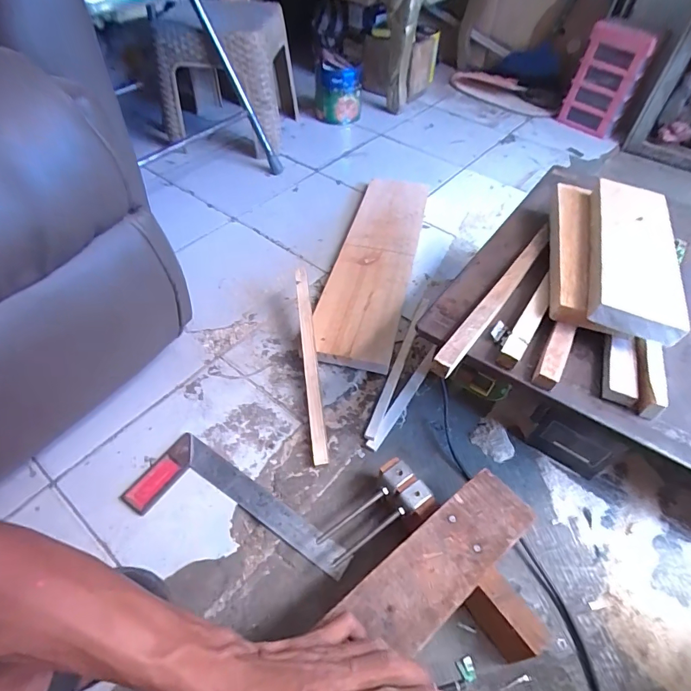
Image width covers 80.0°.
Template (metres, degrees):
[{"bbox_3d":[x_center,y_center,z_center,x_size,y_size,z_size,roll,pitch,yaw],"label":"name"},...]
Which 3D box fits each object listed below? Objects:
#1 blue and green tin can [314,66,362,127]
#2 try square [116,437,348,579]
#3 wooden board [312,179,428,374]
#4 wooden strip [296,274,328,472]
[{"bbox_3d":[-0.024,-0.821,1.337,0.148,0.152,0.173,1,52,-2],"label":"blue and green tin can"},{"bbox_3d":[-0.148,0.241,0.556,0.303,0.024,0.116,28,56,18],"label":"try square"},{"bbox_3d":[0.064,-0.188,0.879,0.156,0.038,0.579,12,52,7],"label":"wooden board"},{"bbox_3d":[-0.059,0.022,0.685,0.022,0.020,0.345,-5,65,-7],"label":"wooden strip"}]

